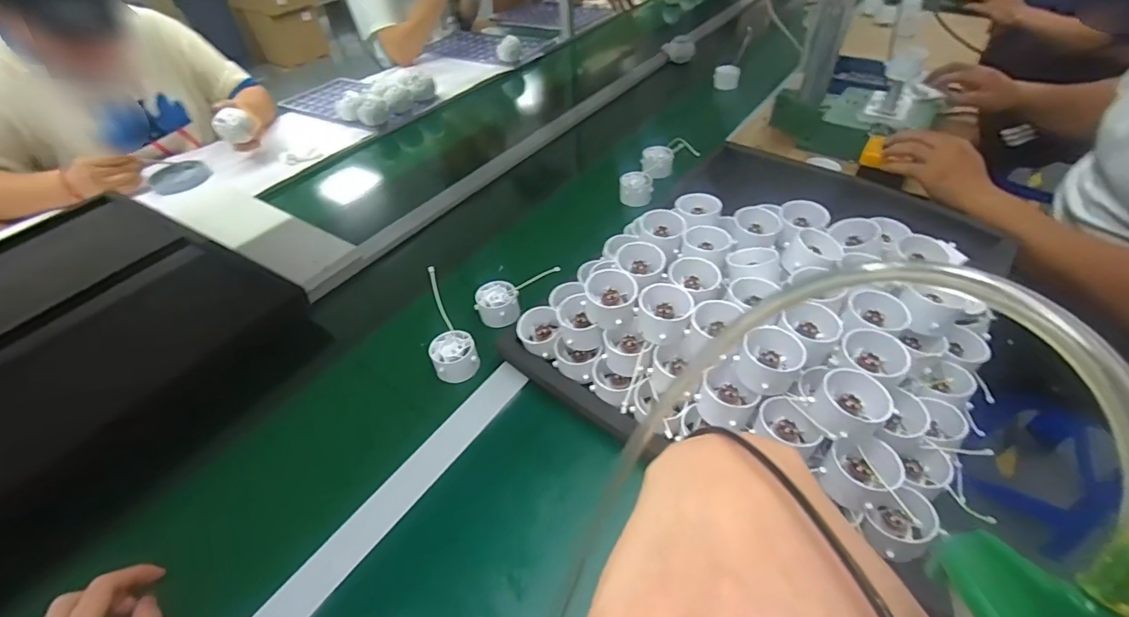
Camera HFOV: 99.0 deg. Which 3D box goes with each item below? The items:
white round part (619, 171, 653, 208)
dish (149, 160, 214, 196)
[{"bbox_3d":[0.118,-0.197,0.791,0.053,0.035,0.062,3,45,8],"label":"white round part"},{"bbox_3d":[-0.736,-0.253,0.928,0.099,0.016,0.131,-33,51,-26],"label":"dish"}]

